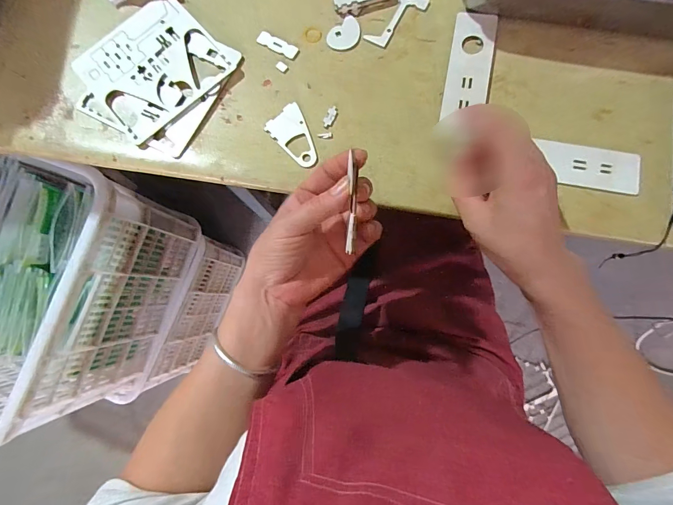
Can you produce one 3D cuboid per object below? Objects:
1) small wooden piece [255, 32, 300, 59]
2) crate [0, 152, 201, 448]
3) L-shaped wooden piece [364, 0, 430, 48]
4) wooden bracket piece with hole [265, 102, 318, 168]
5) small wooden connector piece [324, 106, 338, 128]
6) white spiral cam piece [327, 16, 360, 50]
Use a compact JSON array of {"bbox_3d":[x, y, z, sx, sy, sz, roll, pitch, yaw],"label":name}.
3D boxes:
[{"bbox_3d":[-0.067,-0.238,0.400,0.049,0.004,0.016,27,83,6],"label":"small wooden piece"},{"bbox_3d":[-0.694,0.010,0.645,0.654,0.305,0.398,17,82,5],"label":"crate"},{"bbox_3d":[0.069,-0.268,0.400,0.039,0.004,0.080,37,84,7],"label":"L-shaped wooden piece"},{"bbox_3d":[-0.042,-0.126,0.381,0.043,0.004,0.071,-39,81,-4],"label":"wooden bracket piece with hole"},{"bbox_3d":[-0.007,-0.150,0.383,0.010,0.004,0.027,22,84,6],"label":"small wooden connector piece"},{"bbox_3d":[0.010,-0.249,0.397,0.041,0.004,0.033,-39,81,-4],"label":"white spiral cam piece"}]

